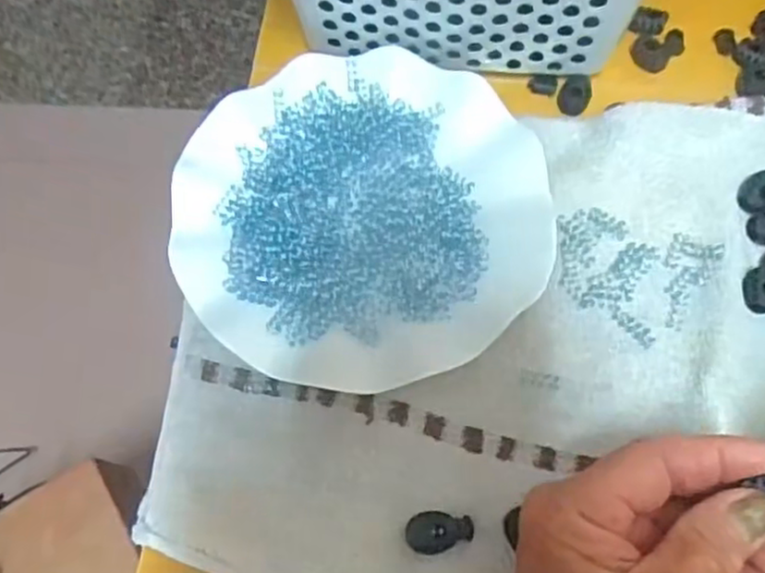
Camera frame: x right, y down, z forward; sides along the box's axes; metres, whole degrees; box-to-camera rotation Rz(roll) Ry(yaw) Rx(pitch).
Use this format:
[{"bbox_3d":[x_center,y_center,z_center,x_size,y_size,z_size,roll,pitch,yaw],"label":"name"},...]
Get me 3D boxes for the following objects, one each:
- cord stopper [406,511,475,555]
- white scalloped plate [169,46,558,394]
[{"bbox_3d":[0.025,0.106,0.293,0.028,0.005,0.017,0,68,2],"label":"cord stopper"},{"bbox_3d":[-0.010,-0.038,0.345,0.179,0.020,0.179,-1,68,2],"label":"white scalloped plate"}]

